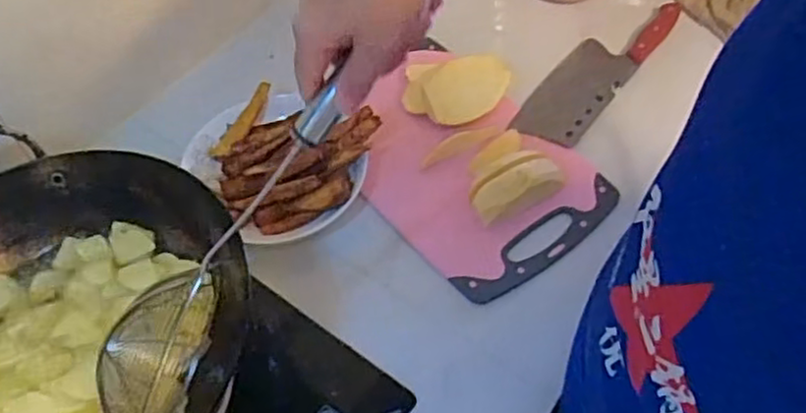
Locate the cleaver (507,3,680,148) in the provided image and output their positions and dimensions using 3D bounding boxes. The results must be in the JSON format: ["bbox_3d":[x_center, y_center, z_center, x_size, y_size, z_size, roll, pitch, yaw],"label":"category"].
[{"bbox_3d":[0.240,-0.173,0.842,0.078,0.026,0.277,34,63,24],"label":"cleaver"}]

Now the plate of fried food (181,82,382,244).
[{"bbox_3d":[-0.130,-0.060,0.772,0.185,0.055,0.192,-1,55,2],"label":"plate of fried food"}]

